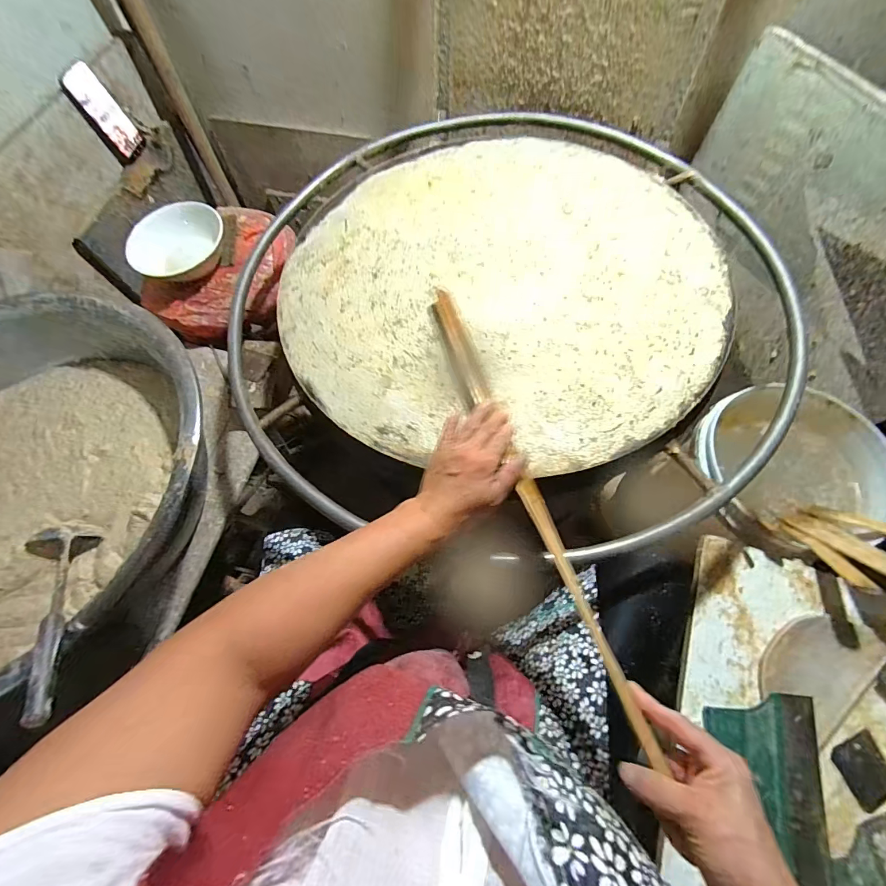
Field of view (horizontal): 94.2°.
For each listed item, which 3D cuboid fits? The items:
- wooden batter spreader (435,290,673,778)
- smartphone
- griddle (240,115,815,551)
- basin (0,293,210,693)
[{"bbox_3d":[0.083,0.032,0.452,0.035,0.027,0.544,-19,66,-6],"label":"wooden batter spreader"},{"bbox_3d":[-0.710,-0.688,0.868,0.011,0.157,0.094,4,68,12],"label":"smartphone"},{"bbox_3d":[0.087,-0.266,0.618,0.775,0.082,0.837,-1,65,3],"label":"griddle"},{"bbox_3d":[-0.627,0.067,0.614,0.601,0.161,0.578,-1,65,3],"label":"basin"}]

